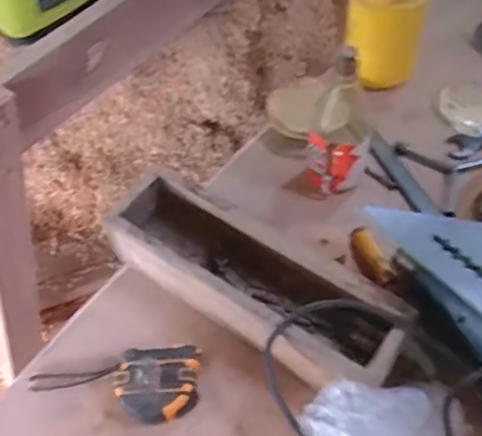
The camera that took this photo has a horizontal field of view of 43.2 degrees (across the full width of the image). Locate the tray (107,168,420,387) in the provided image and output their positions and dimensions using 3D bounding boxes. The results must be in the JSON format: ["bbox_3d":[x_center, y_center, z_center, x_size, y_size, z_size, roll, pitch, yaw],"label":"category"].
[{"bbox_3d":[0.009,0.067,0.619,0.311,0.084,0.099,30,60,24],"label":"tray"}]

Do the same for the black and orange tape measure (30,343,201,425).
[{"bbox_3d":[-0.121,0.163,0.577,0.163,0.035,0.067,-5,52,-1],"label":"black and orange tape measure"}]

